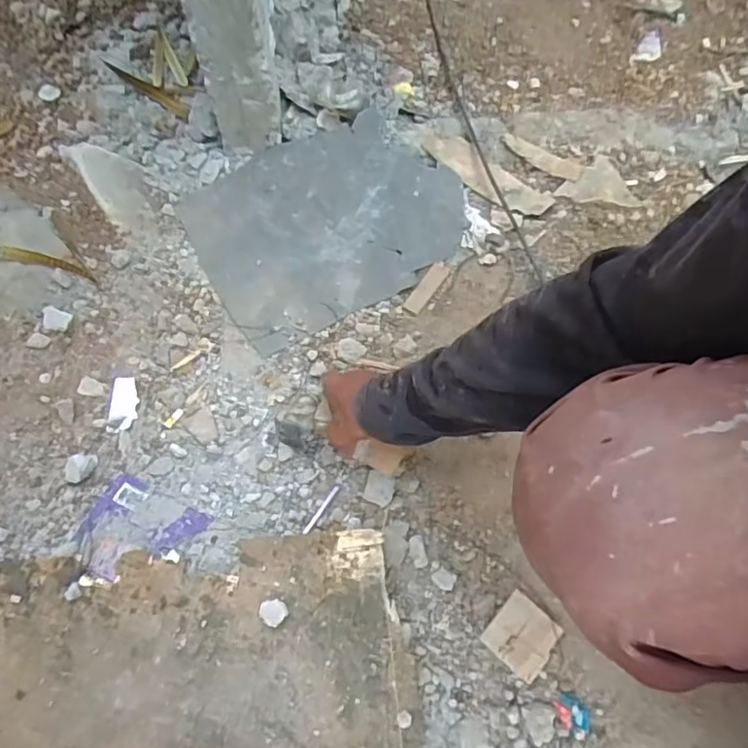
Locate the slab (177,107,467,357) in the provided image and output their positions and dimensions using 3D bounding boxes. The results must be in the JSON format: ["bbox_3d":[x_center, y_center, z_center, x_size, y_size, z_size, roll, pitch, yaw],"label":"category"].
[{"bbox_3d":[-0.064,-0.238,0.899,0.404,0.033,0.314,-29,66,-13],"label":"slab"}]

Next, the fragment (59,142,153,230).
[{"bbox_3d":[-0.403,-0.303,0.915,0.084,0.024,0.178,-38,86,-20],"label":"fragment"}]

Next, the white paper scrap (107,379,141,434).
[{"bbox_3d":[-0.323,0.039,0.767,0.036,0.008,0.077,-1,63,-4],"label":"white paper scrap"}]

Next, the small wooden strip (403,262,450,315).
[{"bbox_3d":[0.076,-0.124,0.850,0.026,0.014,0.094,32,68,16],"label":"small wooden strip"}]

